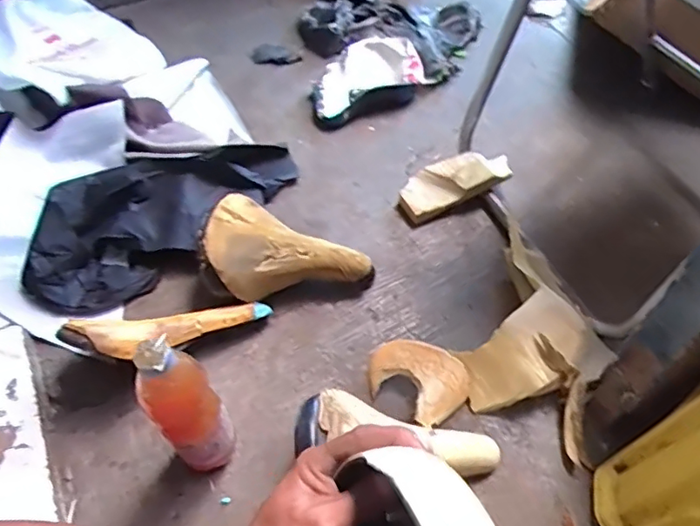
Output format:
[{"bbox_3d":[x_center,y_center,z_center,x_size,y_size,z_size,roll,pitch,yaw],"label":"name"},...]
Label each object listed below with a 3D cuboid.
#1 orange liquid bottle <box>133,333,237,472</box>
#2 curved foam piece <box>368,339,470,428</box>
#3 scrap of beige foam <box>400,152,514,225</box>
[{"bbox_3d":[-0.164,0.155,0.586,0.064,0.241,0.056,-37,62,-22],"label":"orange liquid bottle"},{"bbox_3d":[0.083,0.142,0.714,0.123,0.038,0.094,32,60,23],"label":"curved foam piece"},{"bbox_3d":[0.166,-0.130,0.899,0.177,0.033,0.076,-23,55,1],"label":"scrap of beige foam"}]

